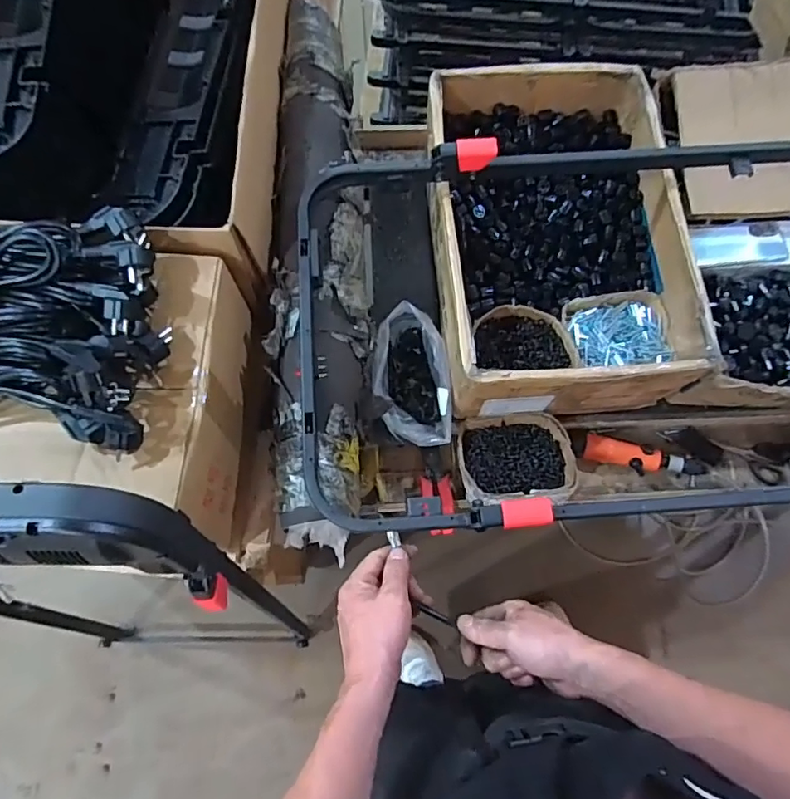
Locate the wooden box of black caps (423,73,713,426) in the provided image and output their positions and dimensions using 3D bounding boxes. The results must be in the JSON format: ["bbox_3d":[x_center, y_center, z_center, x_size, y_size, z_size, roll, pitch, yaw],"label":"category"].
[{"bbox_3d":[0.243,-0.266,0.840,0.352,0.139,0.548,-3,73,-1],"label":"wooden box of black caps"}]

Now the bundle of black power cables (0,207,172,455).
[{"bbox_3d":[-0.506,-0.069,0.585,0.487,0.093,0.262,-3,73,-1],"label":"bundle of black power cables"}]

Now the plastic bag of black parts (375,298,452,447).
[{"bbox_3d":[0.024,-0.033,0.830,0.112,0.107,0.212,-4,73,-1],"label":"plastic bag of black parts"}]

